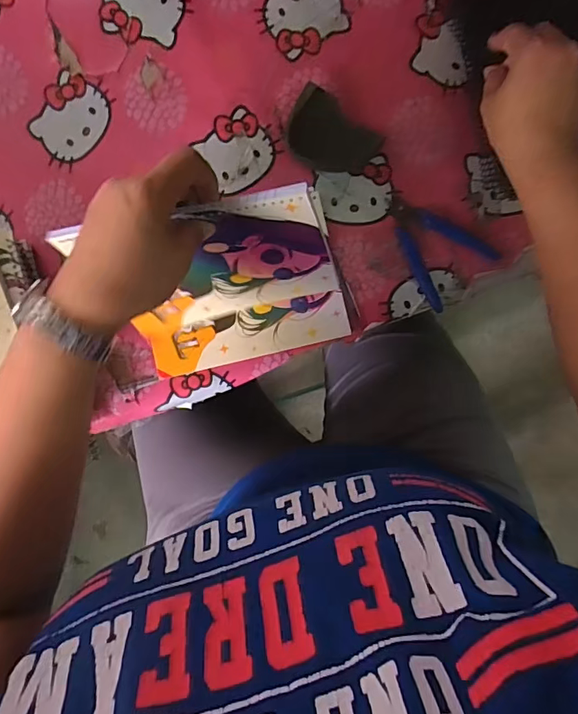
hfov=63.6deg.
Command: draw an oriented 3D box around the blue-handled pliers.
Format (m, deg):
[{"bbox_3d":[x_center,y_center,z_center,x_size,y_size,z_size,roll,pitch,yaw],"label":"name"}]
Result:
[{"bbox_3d":[0.142,-0.116,0.465,0.085,0.020,0.112,-41,90,2],"label":"blue-handled pliers"}]

